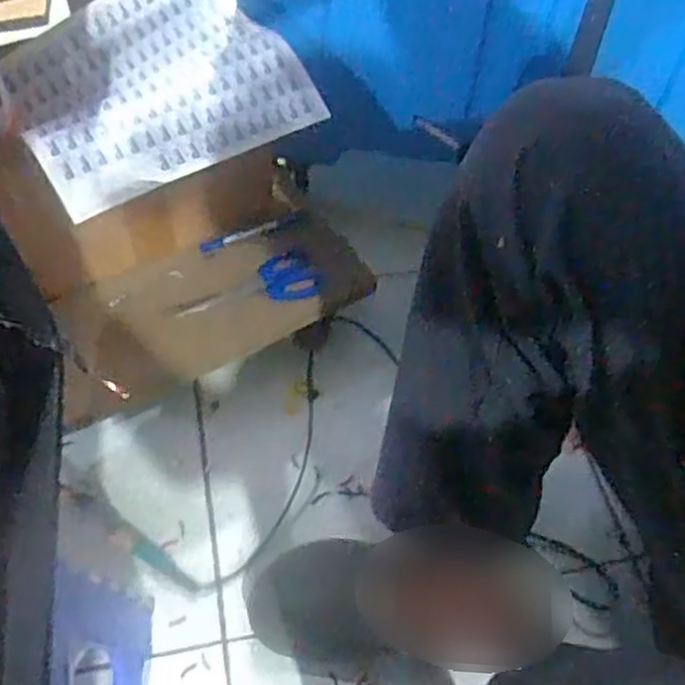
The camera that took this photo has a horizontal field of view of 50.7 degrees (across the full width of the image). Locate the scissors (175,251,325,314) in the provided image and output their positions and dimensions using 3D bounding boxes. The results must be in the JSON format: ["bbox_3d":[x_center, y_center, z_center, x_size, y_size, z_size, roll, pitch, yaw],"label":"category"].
[{"bbox_3d":[-0.107,-0.059,0.811,0.160,0.013,0.064,-20,58,-16],"label":"scissors"}]

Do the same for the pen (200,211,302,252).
[{"bbox_3d":[-0.105,-0.127,0.840,0.125,0.008,0.013,-22,58,-16],"label":"pen"}]

